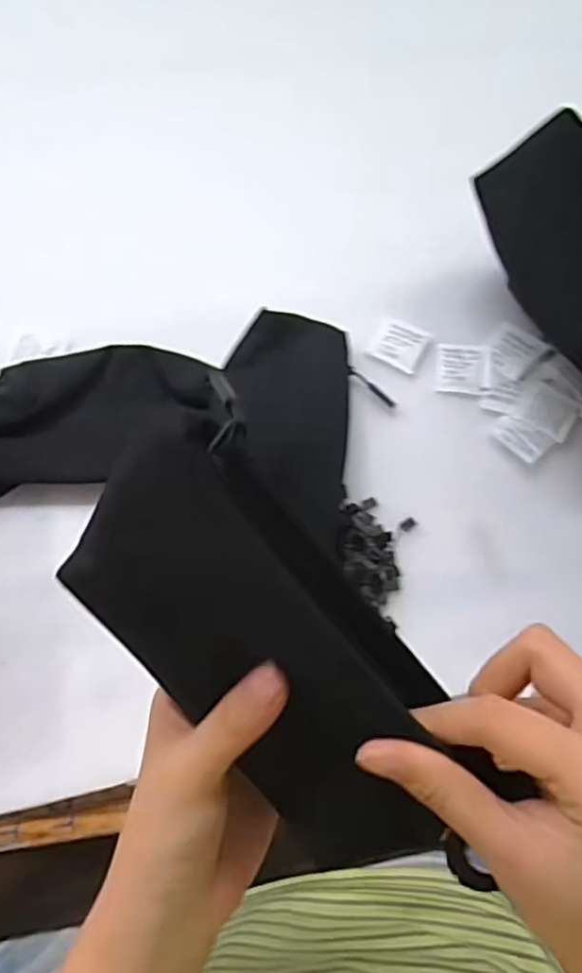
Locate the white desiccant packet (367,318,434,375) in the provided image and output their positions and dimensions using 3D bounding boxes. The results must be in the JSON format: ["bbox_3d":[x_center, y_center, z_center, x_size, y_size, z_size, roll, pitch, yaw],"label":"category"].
[{"bbox_3d":[0.081,-0.105,0.499,0.036,0.005,0.037,29,70,8],"label":"white desiccant packet"}]

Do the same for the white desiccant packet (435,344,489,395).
[{"bbox_3d":[0.125,-0.086,0.492,0.036,0.004,0.038,8,69,0],"label":"white desiccant packet"}]

